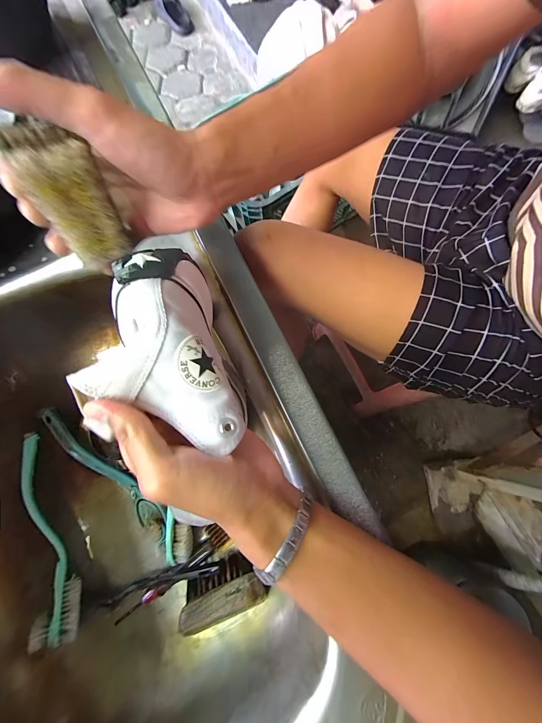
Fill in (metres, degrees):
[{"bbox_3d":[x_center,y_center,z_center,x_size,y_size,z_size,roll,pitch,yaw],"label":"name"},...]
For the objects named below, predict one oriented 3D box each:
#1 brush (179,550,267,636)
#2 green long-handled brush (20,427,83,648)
[{"bbox_3d":[-0.058,0.259,0.299,0.096,0.032,0.049,-21,77,-5],"label":"brush"},{"bbox_3d":[-0.274,0.201,0.318,0.038,0.036,0.232,-23,78,-5],"label":"green long-handled brush"}]

